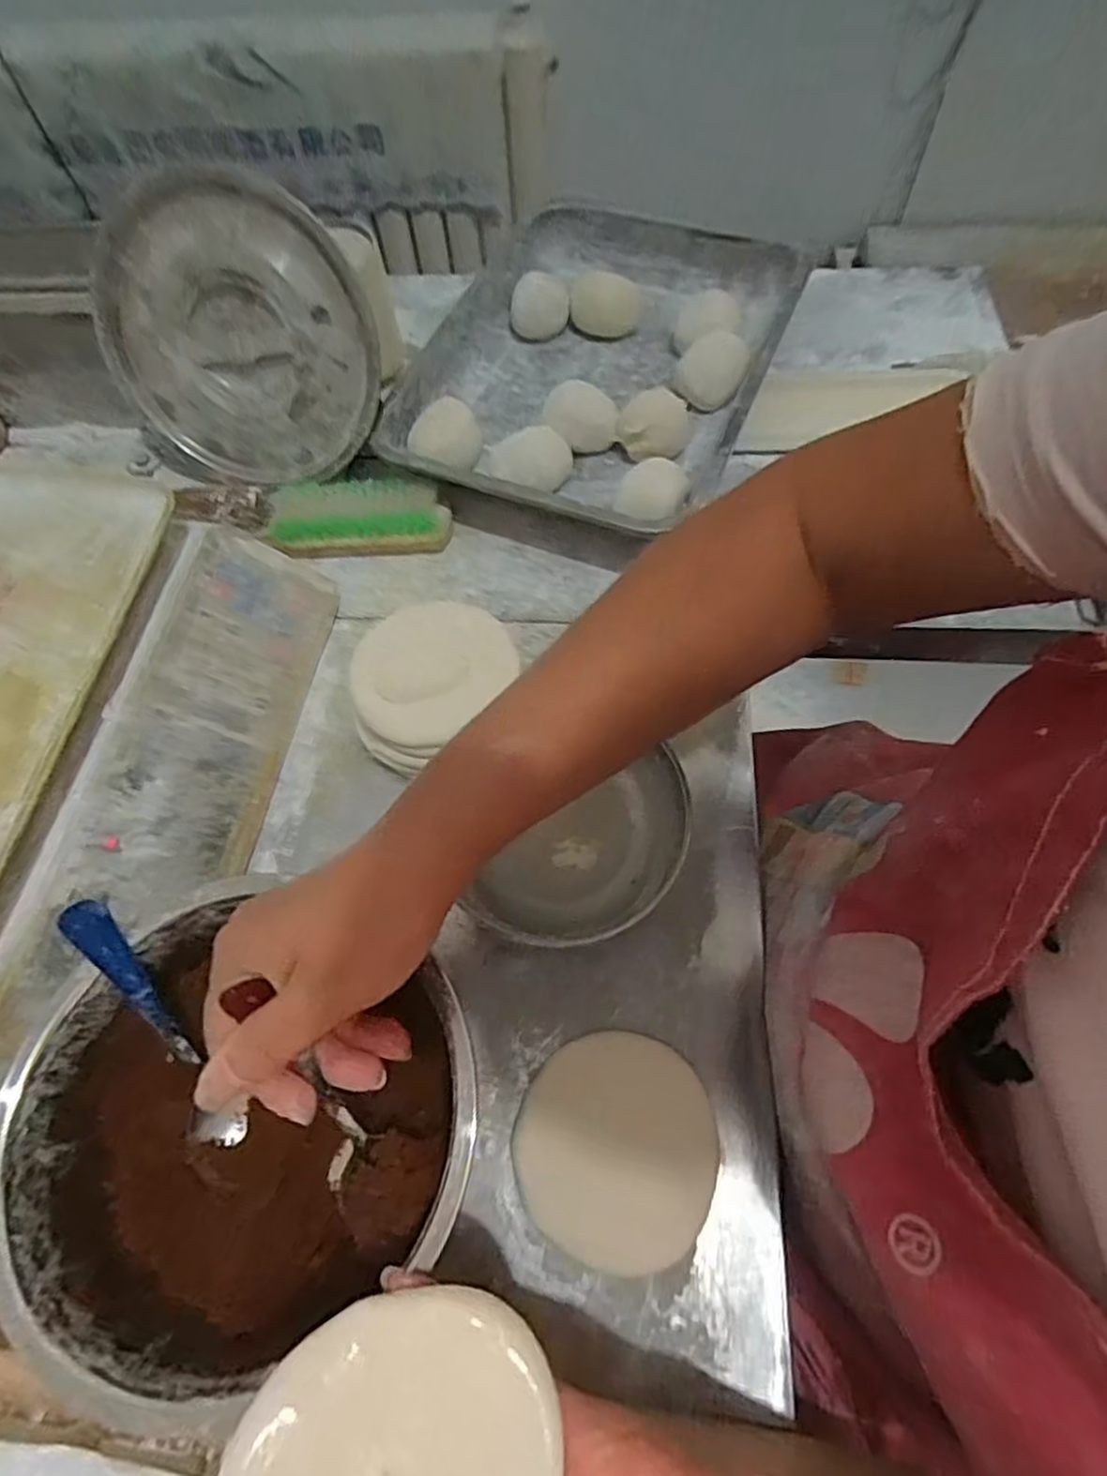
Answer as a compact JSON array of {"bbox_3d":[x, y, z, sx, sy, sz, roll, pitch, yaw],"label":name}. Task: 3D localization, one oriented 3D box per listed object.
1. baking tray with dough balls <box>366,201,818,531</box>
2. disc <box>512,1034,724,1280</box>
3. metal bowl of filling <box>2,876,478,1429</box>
[{"bbox_3d":[0.038,-0.319,0.586,0.251,0.056,0.356,18,69,10],"label":"baking tray with dough balls"},{"bbox_3d":[0.033,0.213,0.376,0.102,0.010,0.104,12,68,7],"label":"disc"},{"bbox_3d":[-0.130,0.179,0.336,0.187,0.104,0.174,-1,67,2],"label":"metal bowl of filling"}]

